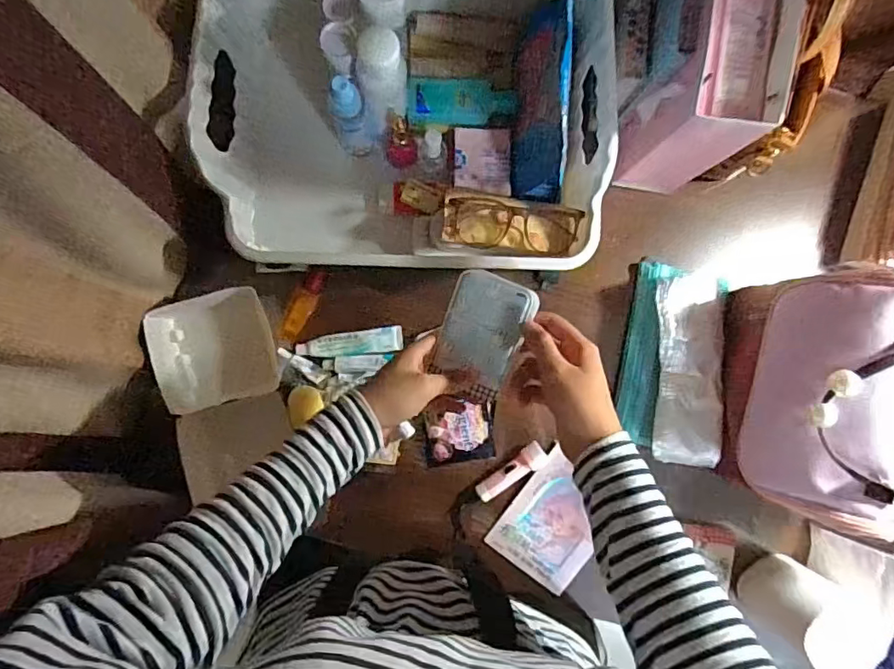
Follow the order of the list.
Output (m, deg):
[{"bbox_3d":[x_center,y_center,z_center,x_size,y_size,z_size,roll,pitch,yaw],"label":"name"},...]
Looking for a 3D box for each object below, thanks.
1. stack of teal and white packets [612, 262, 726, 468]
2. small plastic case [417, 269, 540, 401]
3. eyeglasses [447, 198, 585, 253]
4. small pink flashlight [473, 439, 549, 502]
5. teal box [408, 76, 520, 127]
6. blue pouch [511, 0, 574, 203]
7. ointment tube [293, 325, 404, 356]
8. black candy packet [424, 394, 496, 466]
[{"bbox_3d":[0.262,0.033,0.617,0.104,0.049,0.227,6,89,-2],"label":"stack of teal and white packets"},{"bbox_3d":[0.027,-0.001,0.461,0.070,0.023,0.101,25,89,-2],"label":"small plastic case"},{"bbox_3d":[0.068,-0.113,0.565,0.137,0.034,0.048,6,89,-2],"label":"eyeglasses"},{"bbox_3d":[0.077,0.164,0.624,0.091,0.023,0.030,-40,91,-2],"label":"small pink flashlight"},{"bbox_3d":[0.017,-0.247,0.566,0.115,0.026,0.043,-3,90,-2],"label":"teal box"},{"bbox_3d":[0.102,-0.246,0.560,0.059,0.046,0.200,1,109,-2],"label":"blue pouch"},{"bbox_3d":[-0.113,0.011,0.630,0.122,0.017,0.028,-6,90,-2],"label":"ointment tube"},{"bbox_3d":[0.016,0.114,0.632,0.081,0.010,0.077,-3,90,-2],"label":"black candy packet"}]

